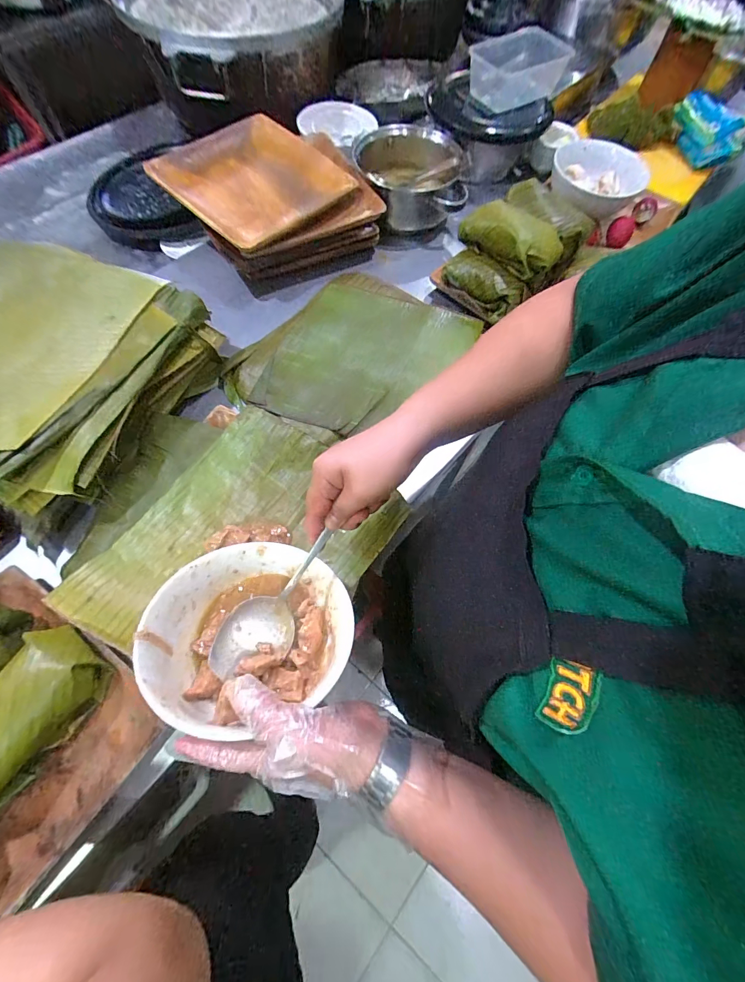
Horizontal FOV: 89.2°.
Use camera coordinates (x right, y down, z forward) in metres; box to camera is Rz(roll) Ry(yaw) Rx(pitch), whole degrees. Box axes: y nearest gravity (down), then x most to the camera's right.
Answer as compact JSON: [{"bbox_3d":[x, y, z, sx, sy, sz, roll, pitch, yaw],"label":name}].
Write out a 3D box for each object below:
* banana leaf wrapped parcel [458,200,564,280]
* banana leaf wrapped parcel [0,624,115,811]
[{"bbox_3d":[0.192,-0.354,0.527,0.133,0.039,0.062,40,72,13],"label":"banana leaf wrapped parcel"},{"bbox_3d":[-0.328,0.211,0.353,0.083,0.052,0.150,29,70,9],"label":"banana leaf wrapped parcel"}]

